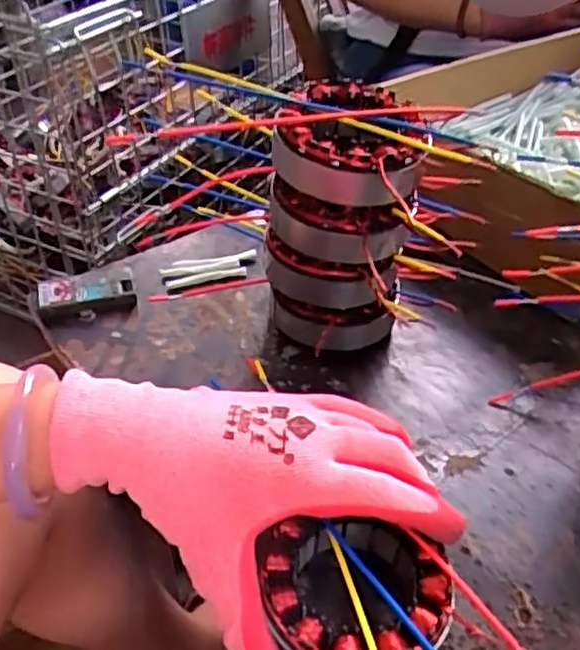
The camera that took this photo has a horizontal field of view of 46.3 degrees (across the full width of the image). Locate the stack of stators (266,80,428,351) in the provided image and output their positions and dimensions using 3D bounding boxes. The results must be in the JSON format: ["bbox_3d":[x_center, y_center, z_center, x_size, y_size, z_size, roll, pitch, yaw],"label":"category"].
[{"bbox_3d":[0.030,-0.057,0.416,0.086,0.170,0.073,7,41,6],"label":"stack of stators"}]

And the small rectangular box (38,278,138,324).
[{"bbox_3d":[-0.145,-0.021,0.486,0.066,0.017,0.030,-9,42,-12],"label":"small rectangular box"}]

